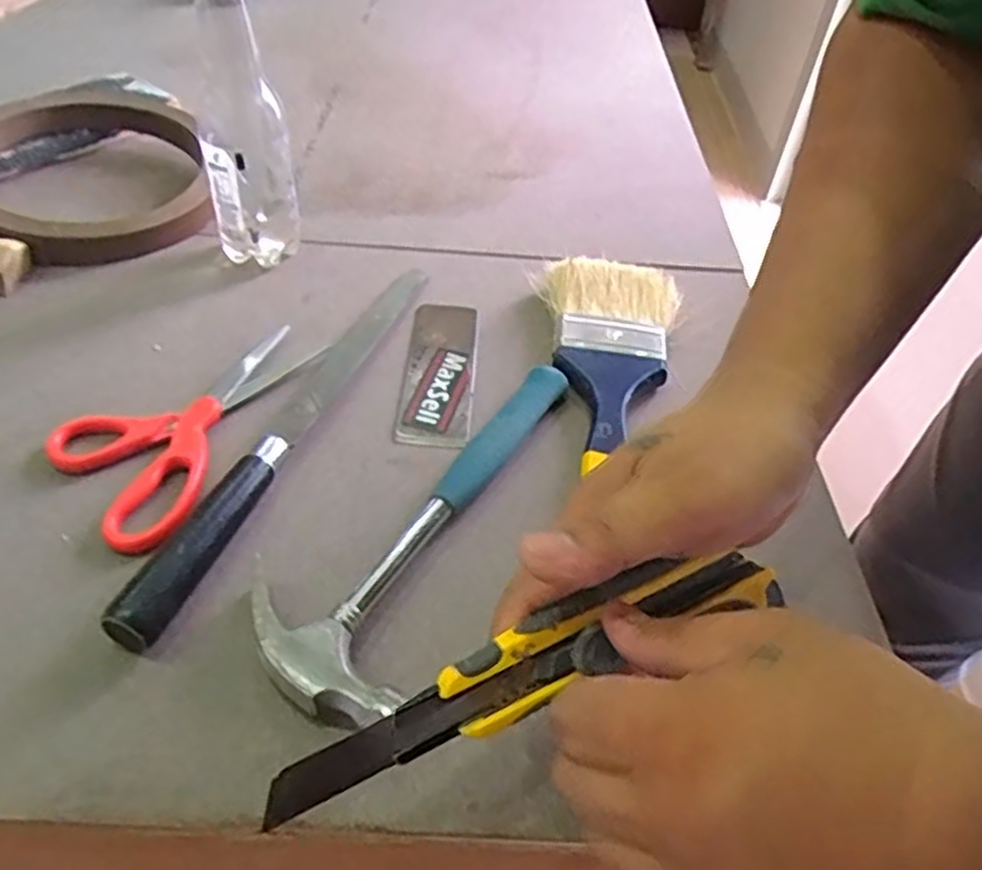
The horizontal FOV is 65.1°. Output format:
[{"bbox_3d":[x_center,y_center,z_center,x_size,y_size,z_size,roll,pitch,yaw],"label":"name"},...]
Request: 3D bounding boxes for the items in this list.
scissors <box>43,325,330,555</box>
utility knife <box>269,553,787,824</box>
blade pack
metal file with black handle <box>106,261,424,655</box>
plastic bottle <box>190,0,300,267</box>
[{"bbox_3d":[-0.177,-0.012,0.448,0.090,0.012,0.179,20,46,14],"label":"scissors"},{"bbox_3d":[0.021,0.082,0.278,0.204,0.029,0.024,-20,50,-19],"label":"utility knife"},{"bbox_3d":[-0.034,-0.042,0.500,0.045,0.004,0.134,5,44,0],"label":"blade pack"},{"bbox_3d":[-0.113,-0.016,0.449,0.029,0.022,0.325,16,45,11],"label":"metal file with black handle"},{"bbox_3d":[-0.169,-0.218,0.522,0.057,0.204,0.057,-9,46,-14],"label":"plastic bottle"}]

